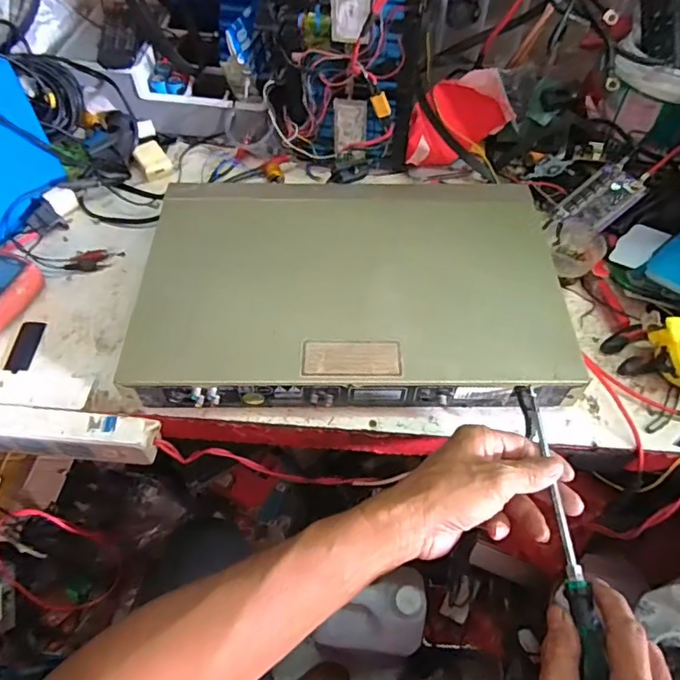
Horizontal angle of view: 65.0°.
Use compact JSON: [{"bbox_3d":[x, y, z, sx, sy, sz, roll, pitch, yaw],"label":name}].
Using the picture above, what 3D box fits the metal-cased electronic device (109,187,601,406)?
[{"bbox_3d":[0.013,-0.062,0.561,0.407,0.055,0.281,0,55,1],"label":"metal-cased electronic device"}]

